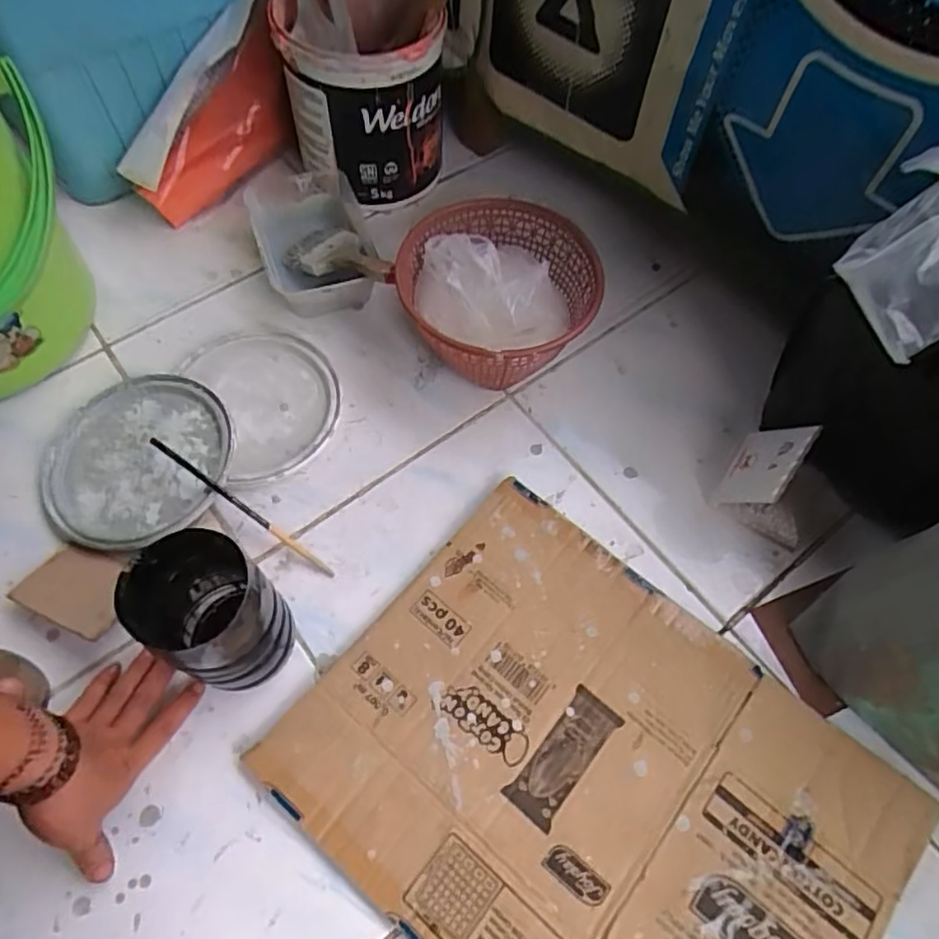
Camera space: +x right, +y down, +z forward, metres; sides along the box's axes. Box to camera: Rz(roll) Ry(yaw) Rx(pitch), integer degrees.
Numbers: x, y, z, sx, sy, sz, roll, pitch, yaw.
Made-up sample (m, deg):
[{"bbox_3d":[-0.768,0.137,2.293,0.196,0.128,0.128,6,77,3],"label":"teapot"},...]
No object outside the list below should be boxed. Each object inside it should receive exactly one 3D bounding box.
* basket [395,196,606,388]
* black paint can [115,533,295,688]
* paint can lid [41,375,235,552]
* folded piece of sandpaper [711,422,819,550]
[{"bbox_3d":[0.028,-0.169,0.651,0.196,0.103,0.198,0,64,-1],"label":"basket"},{"bbox_3d":[-0.183,0.108,0.475,0.094,0.145,0.077,32,68,14],"label":"black paint can"},{"bbox_3d":[-0.305,-0.009,0.594,0.173,0.016,0.169,-2,67,3],"label":"paint can lid"},{"bbox_3d":[0.291,0.009,0.594,0.092,0.074,0.092,31,68,13],"label":"folded piece of sandpaper"}]

